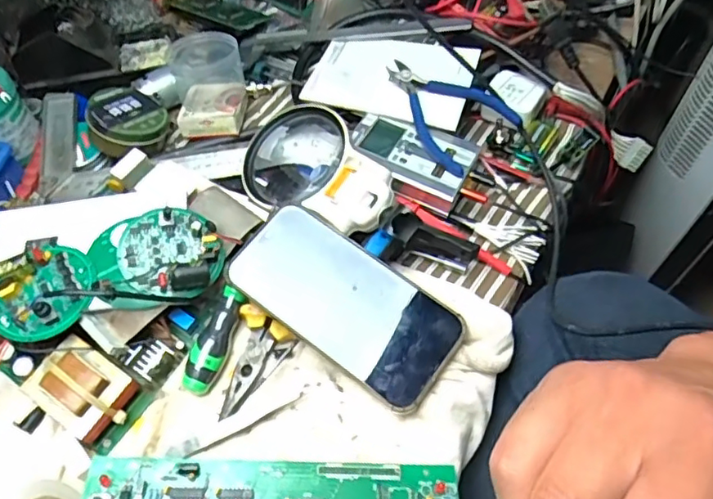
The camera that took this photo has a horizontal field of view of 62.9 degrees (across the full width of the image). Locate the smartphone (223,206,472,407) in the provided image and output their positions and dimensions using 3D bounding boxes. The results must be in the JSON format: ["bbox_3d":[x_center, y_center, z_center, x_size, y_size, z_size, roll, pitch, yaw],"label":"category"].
[{"bbox_3d":[-0.012,0.034,0.415,0.169,0.013,0.078,34,75,19],"label":"smartphone"}]

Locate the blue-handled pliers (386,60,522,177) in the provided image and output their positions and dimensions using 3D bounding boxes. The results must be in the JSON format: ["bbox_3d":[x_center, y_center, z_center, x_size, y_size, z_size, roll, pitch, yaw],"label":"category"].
[{"bbox_3d":[0.071,-0.121,0.495,0.081,0.014,0.112,-41,74,-16],"label":"blue-handled pliers"}]

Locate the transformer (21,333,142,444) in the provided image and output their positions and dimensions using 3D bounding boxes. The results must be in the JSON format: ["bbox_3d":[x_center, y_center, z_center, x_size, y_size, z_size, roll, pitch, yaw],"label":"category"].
[{"bbox_3d":[-0.184,0.094,0.394,0.063,0.037,0.049,27,63,18],"label":"transformer"}]

